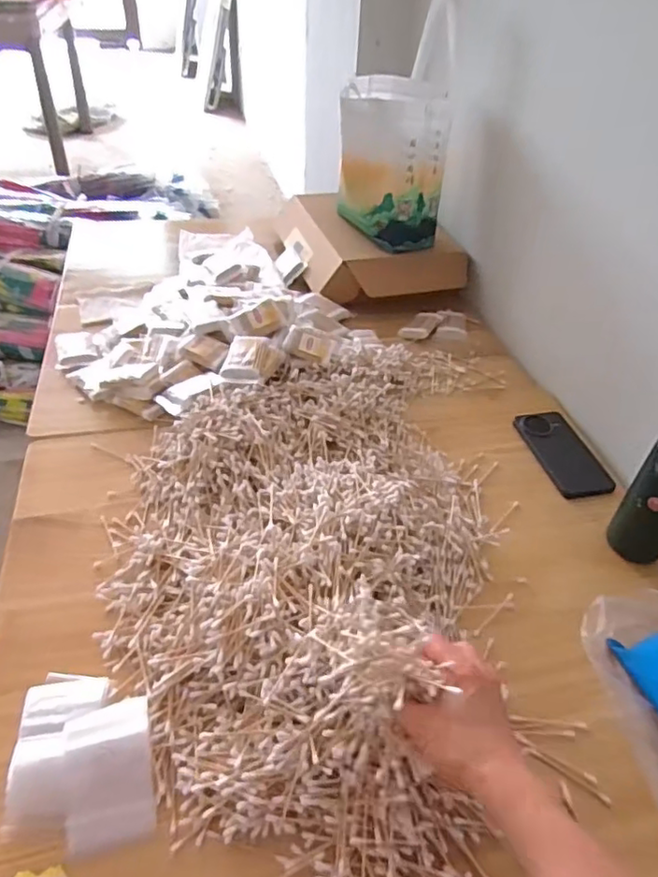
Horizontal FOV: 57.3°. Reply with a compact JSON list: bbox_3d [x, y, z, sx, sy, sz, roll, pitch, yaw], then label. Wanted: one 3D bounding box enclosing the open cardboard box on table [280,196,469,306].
[{"bbox_3d":[0.065,-0.366,1.149,0.267,0.084,0.379,-11,42,-11],"label":"open cardboard box on table"}]

